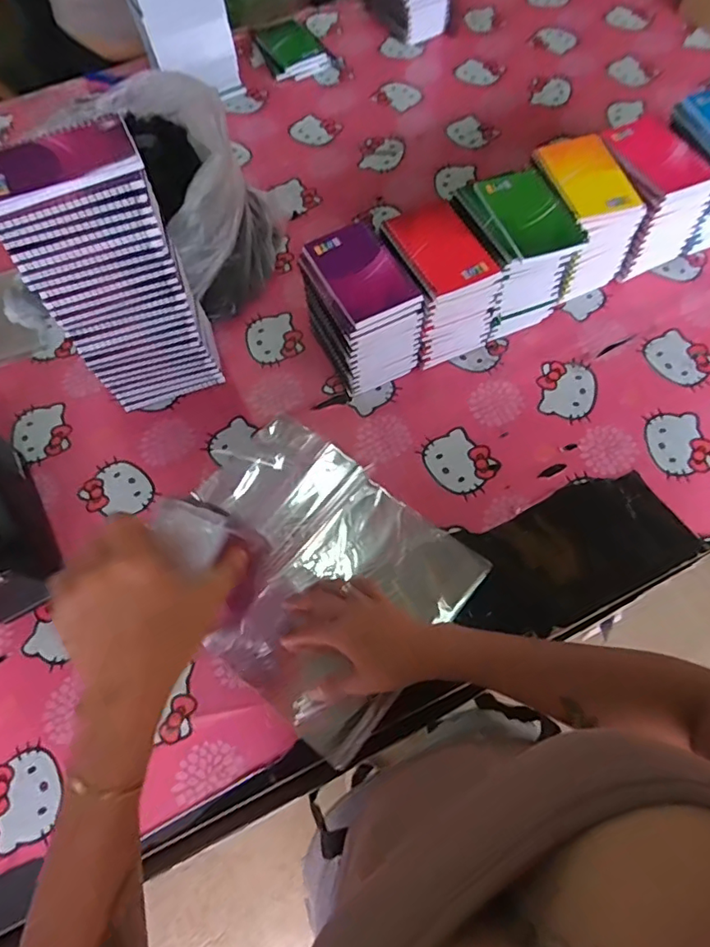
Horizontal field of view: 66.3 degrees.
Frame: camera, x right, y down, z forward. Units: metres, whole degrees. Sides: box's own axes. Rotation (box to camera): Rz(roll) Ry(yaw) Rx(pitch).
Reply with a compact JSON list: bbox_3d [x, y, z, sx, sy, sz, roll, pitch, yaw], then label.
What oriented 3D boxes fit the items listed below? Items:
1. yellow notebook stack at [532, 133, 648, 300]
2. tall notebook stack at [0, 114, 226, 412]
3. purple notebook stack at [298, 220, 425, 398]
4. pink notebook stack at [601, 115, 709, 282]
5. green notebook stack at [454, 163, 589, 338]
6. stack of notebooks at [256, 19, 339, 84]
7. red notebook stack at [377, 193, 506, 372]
[{"bbox_3d":[0.284,-0.319,0.691,0.102,0.138,0.123,-23,65,-9],"label":"yellow notebook stack"},{"bbox_3d":[-0.251,-0.199,0.594,0.137,0.288,0.092,-17,64,-6],"label":"tall notebook stack"},{"bbox_3d":[0.008,-0.190,0.640,0.091,0.144,0.128,-26,65,-10],"label":"purple notebook stack"},{"bbox_3d":[0.372,-0.358,0.713,0.100,0.131,0.134,-21,64,-8],"label":"pink notebook stack"},{"bbox_3d":[0.191,-0.269,0.672,0.110,0.141,0.132,-19,64,-7],"label":"green notebook stack"},{"bbox_3d":[-0.117,-0.781,0.997,0.106,0.028,0.163,-23,65,-9],"label":"stack of notebooks"},{"bbox_3d":[0.096,-0.228,0.659,0.097,0.136,0.132,-23,65,-9],"label":"red notebook stack"}]

